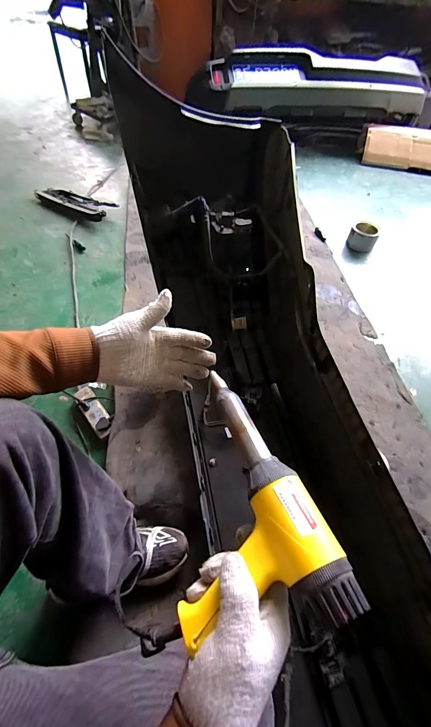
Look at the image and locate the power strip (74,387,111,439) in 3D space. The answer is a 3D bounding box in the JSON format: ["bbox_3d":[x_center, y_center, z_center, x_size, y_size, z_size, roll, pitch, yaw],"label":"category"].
[{"bbox_3d":[-0.340,0.145,0.879,0.056,0.052,0.164,-33,62,-26],"label":"power strip"}]

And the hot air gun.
[{"bbox_3d":[0.018,0.129,0.348,0.149,0.059,0.281,-9,46,-11],"label":"hot air gun"}]

